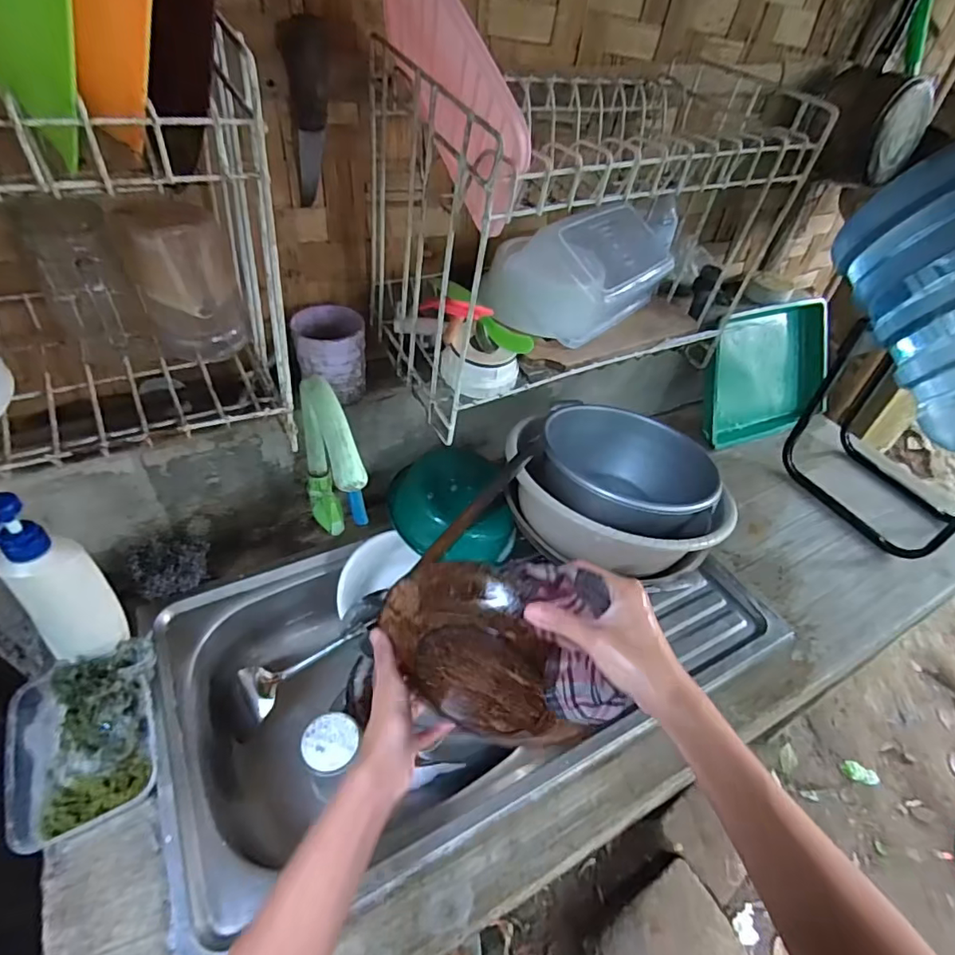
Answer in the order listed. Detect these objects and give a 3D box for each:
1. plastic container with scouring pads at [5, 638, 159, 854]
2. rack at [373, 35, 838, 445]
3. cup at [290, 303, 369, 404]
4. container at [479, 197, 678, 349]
[{"bbox_3d":[-0.393,0.261,0.540,0.126,0.056,0.170,-13,47,-20],"label":"plastic container with scouring pads"},{"bbox_3d":[0.127,-0.278,0.634,0.445,0.298,0.239,-16,48,-22],"label":"rack"},{"bbox_3d":[-0.180,-0.151,0.662,0.079,0.087,0.085,4,44,-3],"label":"cup"},{"bbox_3d":[0.129,-0.273,0.687,0.163,0.109,0.207,34,50,25],"label":"container"}]

